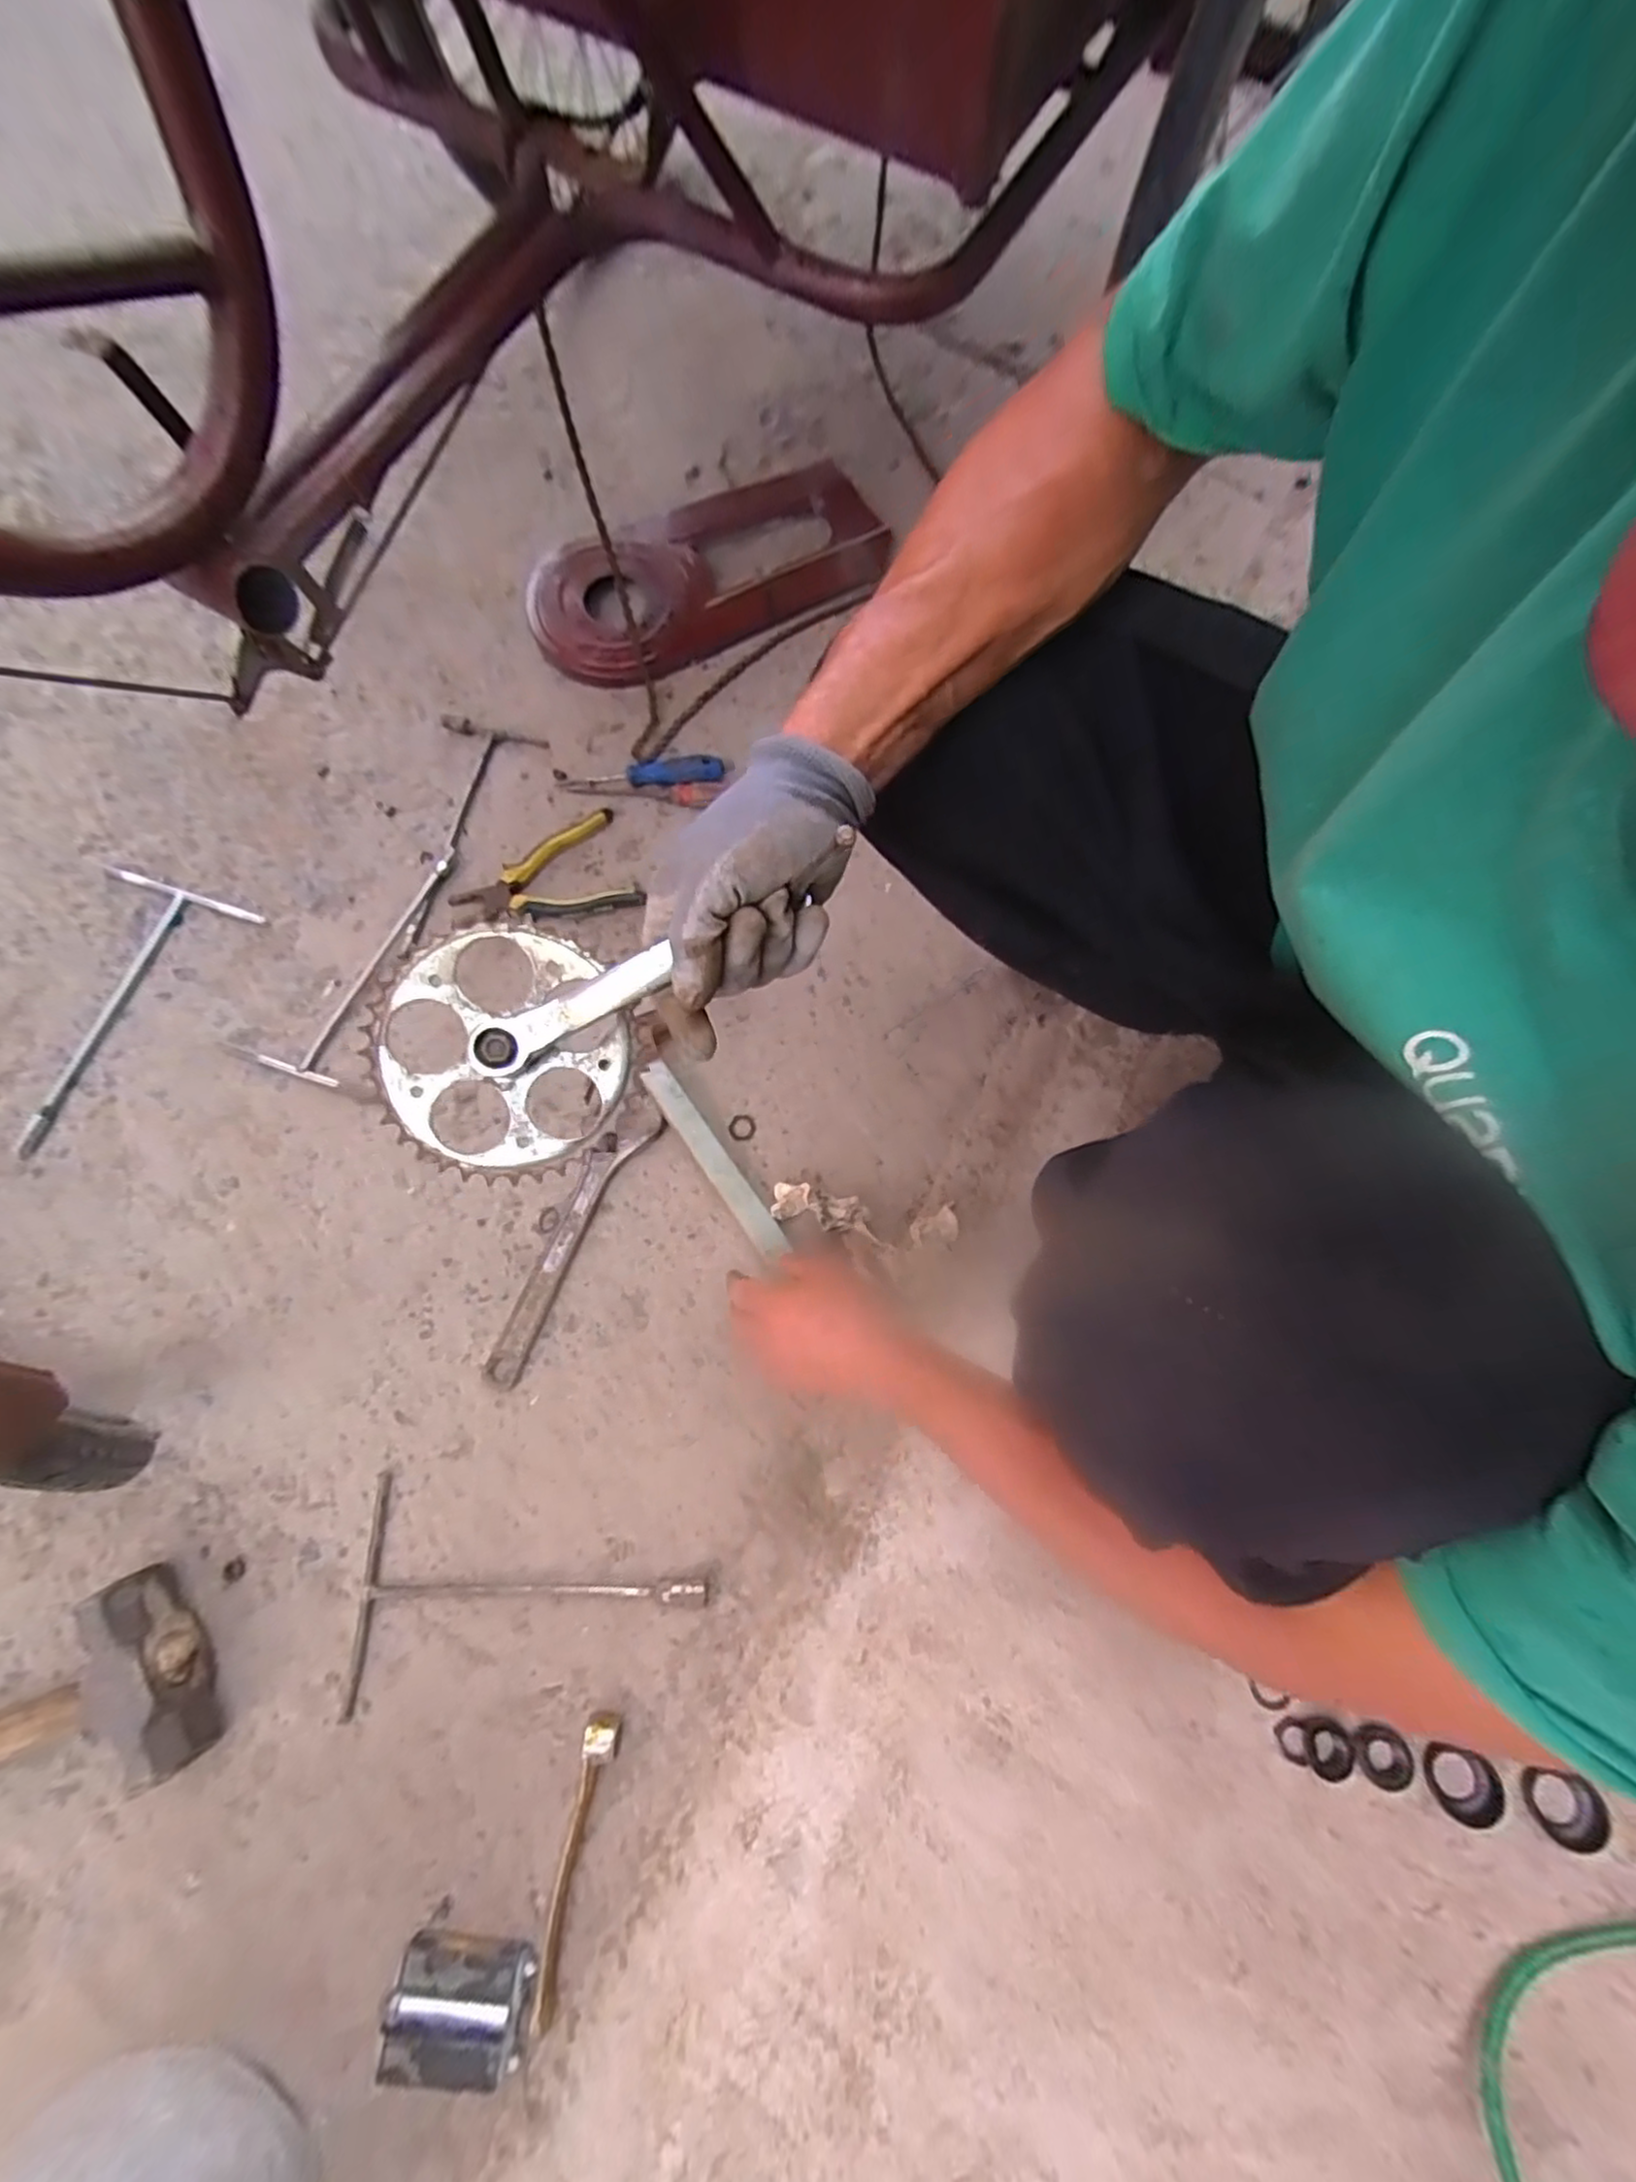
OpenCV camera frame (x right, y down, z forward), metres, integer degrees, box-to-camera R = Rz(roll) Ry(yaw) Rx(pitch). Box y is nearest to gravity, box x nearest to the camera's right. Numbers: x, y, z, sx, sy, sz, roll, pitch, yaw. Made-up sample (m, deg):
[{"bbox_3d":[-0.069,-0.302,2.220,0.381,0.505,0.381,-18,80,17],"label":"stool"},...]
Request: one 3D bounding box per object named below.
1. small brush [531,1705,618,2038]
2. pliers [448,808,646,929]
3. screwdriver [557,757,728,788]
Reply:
[{"bbox_3d":[-0.184,0.582,0.539,0.026,0.024,0.186,11,76,3],"label":"small brush"},{"bbox_3d":[-0.285,-0.226,0.741,0.185,0.026,0.113,-14,76,-4],"label":"pliers"},{"bbox_3d":[-0.190,-0.344,0.771,0.173,0.023,0.030,1,76,0],"label":"screwdriver"}]

